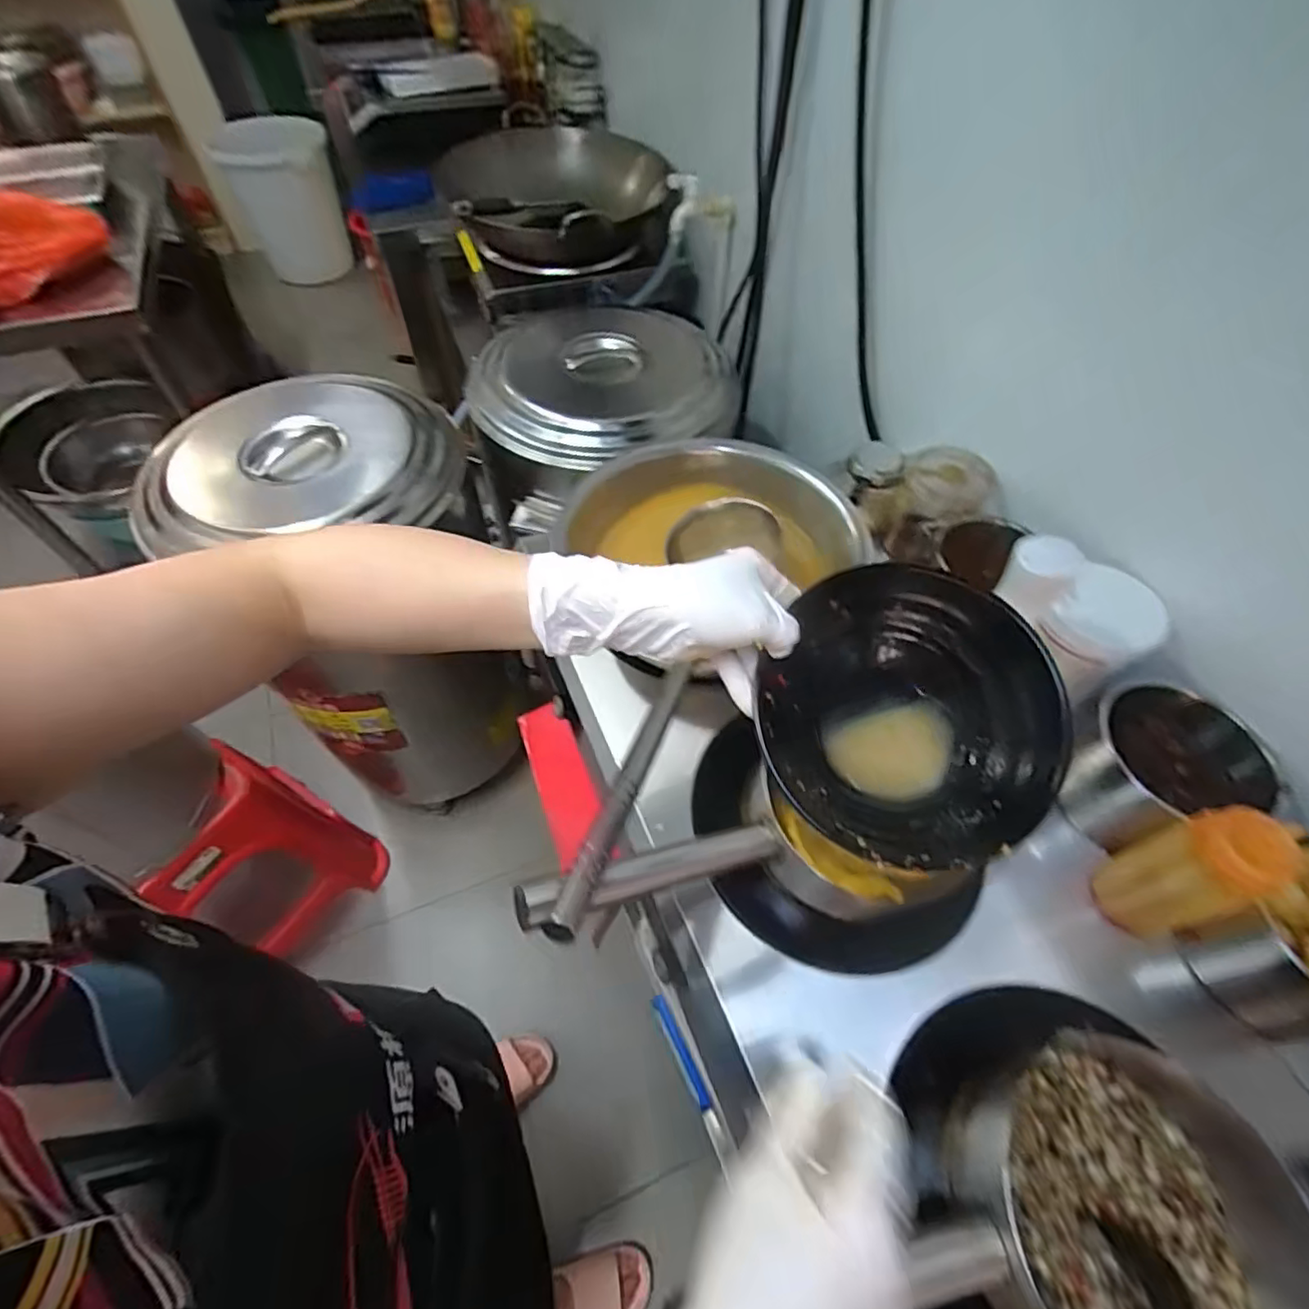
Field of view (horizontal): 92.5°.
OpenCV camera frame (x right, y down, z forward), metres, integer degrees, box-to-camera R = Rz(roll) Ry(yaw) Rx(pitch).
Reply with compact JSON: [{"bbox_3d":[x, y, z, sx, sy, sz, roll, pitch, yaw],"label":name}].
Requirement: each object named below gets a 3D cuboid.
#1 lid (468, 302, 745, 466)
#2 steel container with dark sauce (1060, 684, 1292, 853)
[{"bbox_3d":[-0.086,-0.472,1.063,0.457,0.075,0.486,0,56,-1],"label":"lid"},{"bbox_3d":[0.481,0.110,0.611,0.116,0.143,0.131,-10,56,-8],"label":"steel container with dark sauce"}]

